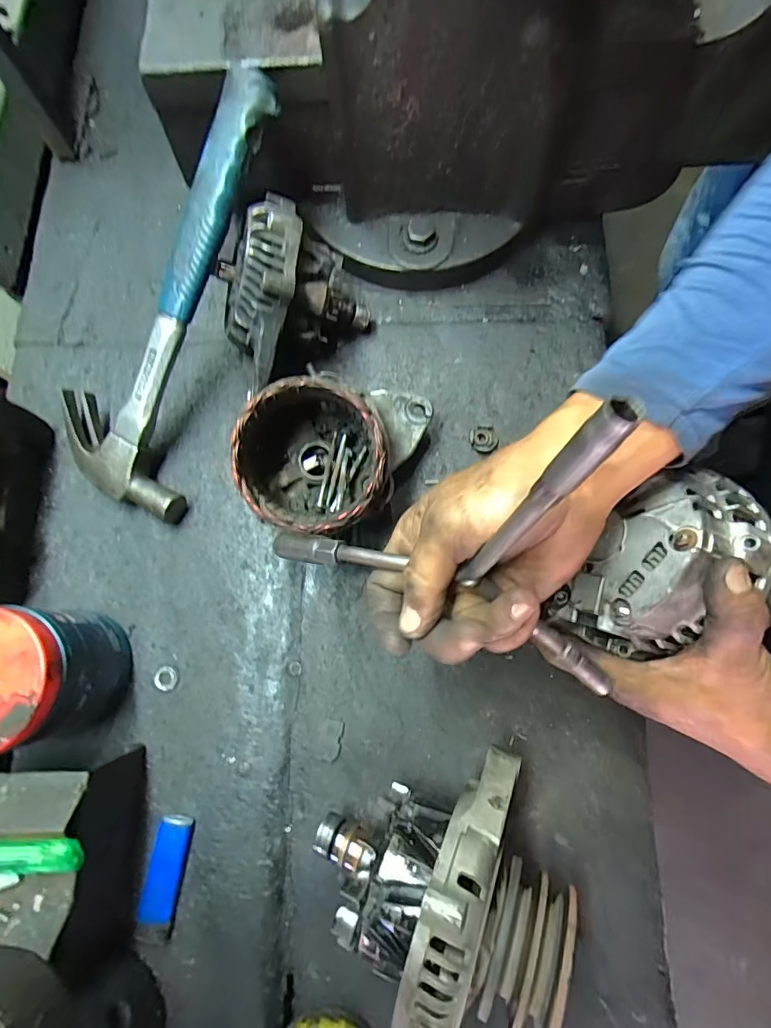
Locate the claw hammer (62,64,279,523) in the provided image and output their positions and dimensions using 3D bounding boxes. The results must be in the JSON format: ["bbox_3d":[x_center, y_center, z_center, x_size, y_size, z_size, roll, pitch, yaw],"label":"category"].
[{"bbox_3d":[-0.166,-0.164,0.366,0.123,0.026,0.323,29,105,8],"label":"claw hammer"}]

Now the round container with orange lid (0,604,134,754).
[{"bbox_3d":[-0.250,0.113,0.333,0.086,0.108,0.088,0,78,2],"label":"round container with orange lid"}]

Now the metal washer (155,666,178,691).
[{"bbox_3d":[-0.179,0.135,0.379,0.016,0.005,0.019,-15,78,-2],"label":"metal washer"}]

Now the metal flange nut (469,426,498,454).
[{"bbox_3d":[0.088,-0.066,0.416,0.025,0.008,0.024,0,78,2],"label":"metal flange nut"}]

